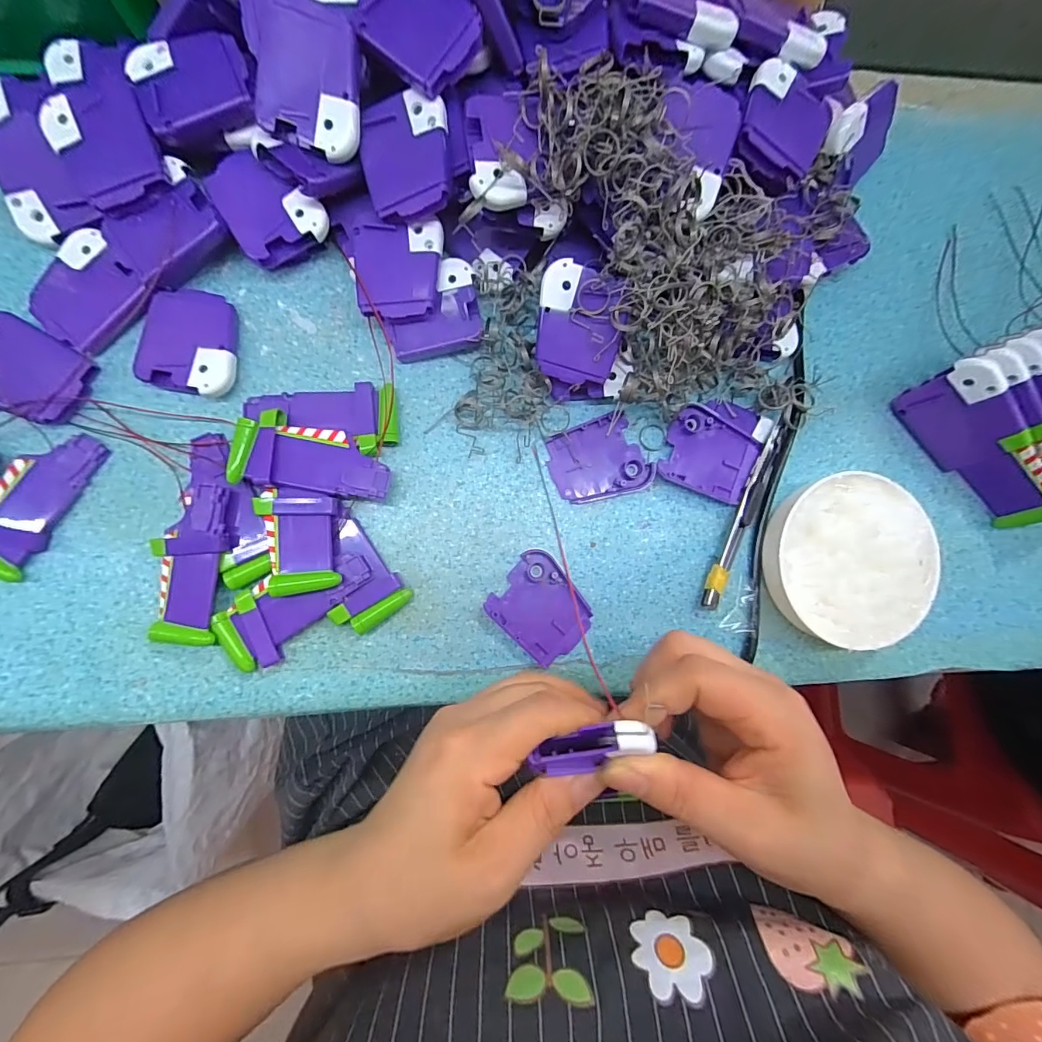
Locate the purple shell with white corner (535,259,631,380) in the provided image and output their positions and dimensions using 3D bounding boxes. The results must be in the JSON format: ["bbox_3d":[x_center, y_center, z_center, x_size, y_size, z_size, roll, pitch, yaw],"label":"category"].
[{"bbox_3d":[0.035,-0.115,0.265,0.049,0.006,0.061,7,111,7],"label":"purple shell with white corner"}]

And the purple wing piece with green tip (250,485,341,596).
[{"bbox_3d":[-0.128,0.011,0.262,0.043,0.008,0.060,-5,87,-6],"label":"purple wing piece with green tip"}]

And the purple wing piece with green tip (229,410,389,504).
[{"bbox_3d":[-0.122,-0.038,0.272,0.087,0.019,0.042,7,86,-6],"label":"purple wing piece with green tip"}]

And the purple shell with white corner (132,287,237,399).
[{"bbox_3d":[-0.196,-0.106,0.272,0.051,0.016,0.061,9,86,-6],"label":"purple shell with white corner"}]

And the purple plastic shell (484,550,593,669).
[{"bbox_3d":[0.014,0.055,0.286,0.059,0.007,0.051,45,83,-2],"label":"purple plastic shell"}]

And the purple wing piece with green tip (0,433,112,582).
[{"bbox_3d":[-0.279,-0.013,0.259,0.039,0.011,0.088,29,84,-4],"label":"purple wing piece with green tip"}]

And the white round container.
[{"bbox_3d":[0.209,0.025,0.293,0.098,0.027,0.104,0,87,-6],"label":"white round container"}]

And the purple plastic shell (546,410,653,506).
[{"bbox_3d":[0.050,-0.040,0.296,0.061,0.006,0.050,-20,89,-7],"label":"purple plastic shell"}]

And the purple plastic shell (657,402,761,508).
[{"bbox_3d":[0.126,-0.049,0.300,0.057,0.011,0.064,20,85,-5],"label":"purple plastic shell"}]

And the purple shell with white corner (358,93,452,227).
[{"bbox_3d":[-0.063,-0.203,0.259,0.049,0.015,0.059,-5,97,10],"label":"purple shell with white corner"}]

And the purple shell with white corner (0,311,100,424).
[{"bbox_3d":[-0.283,-0.085,0.259,0.059,0.015,0.049,29,84,-4],"label":"purple shell with white corner"}]

